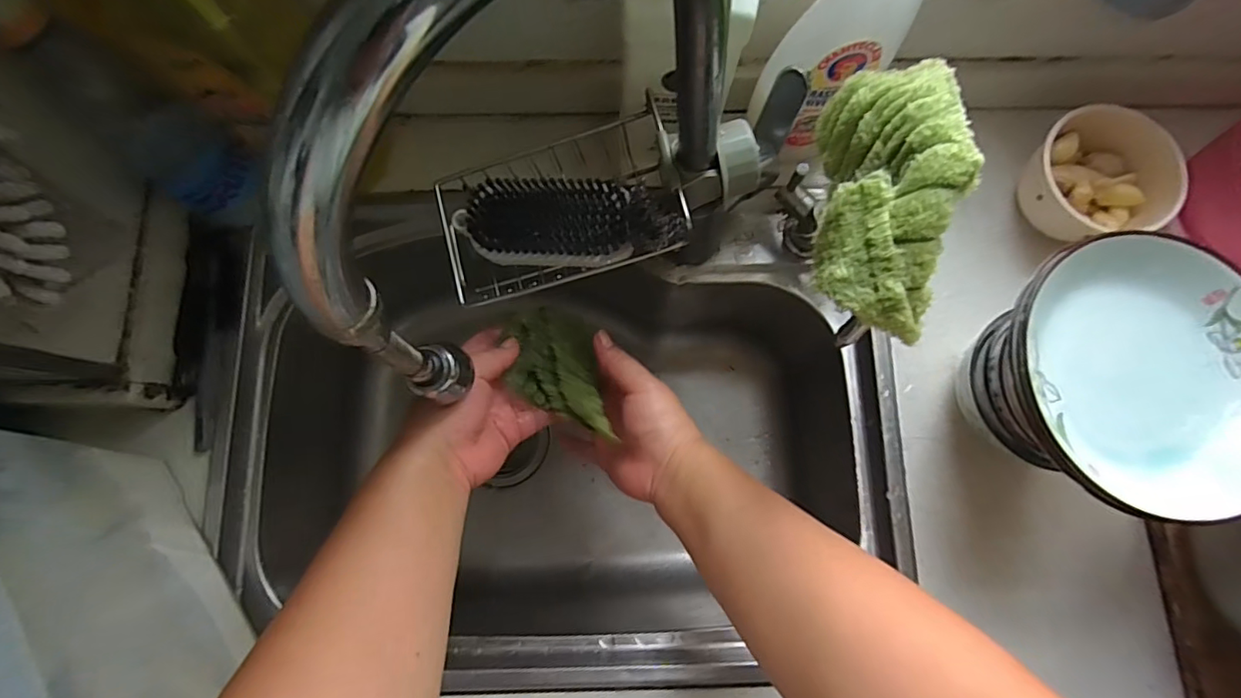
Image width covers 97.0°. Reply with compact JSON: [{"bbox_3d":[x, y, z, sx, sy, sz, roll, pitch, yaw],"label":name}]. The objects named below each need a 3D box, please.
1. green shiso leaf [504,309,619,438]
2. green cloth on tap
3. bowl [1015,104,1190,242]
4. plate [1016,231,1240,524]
[{"bbox_3d":[-0.051,0.018,0.426,0.067,0.057,0.106,-9,79,-3],"label":"green shiso leaf"},{"bbox_3d":[0.124,-0.085,0.261,0.058,0.072,0.166,11,55,1],"label":"green cloth on tap"},{"bbox_3d":[0.400,-0.145,0.471,0.106,0.059,0.108,0,79,-1],"label":"bowl"},{"bbox_3d":[0.328,0.014,0.342,0.165,0.030,0.166,0,79,-1],"label":"plate"}]

